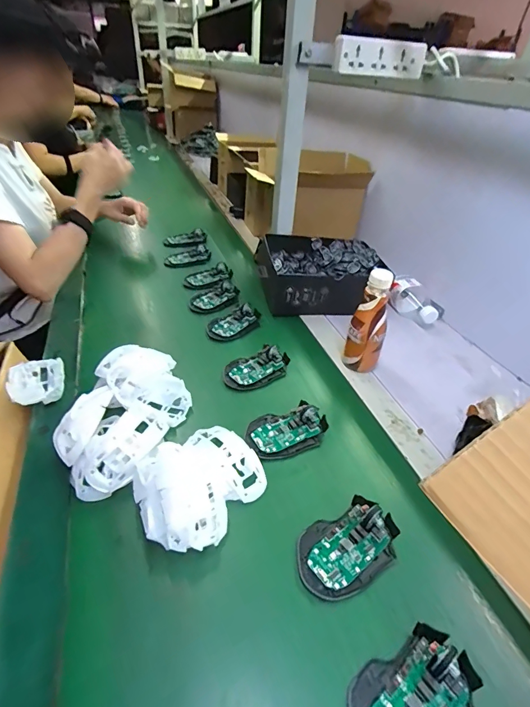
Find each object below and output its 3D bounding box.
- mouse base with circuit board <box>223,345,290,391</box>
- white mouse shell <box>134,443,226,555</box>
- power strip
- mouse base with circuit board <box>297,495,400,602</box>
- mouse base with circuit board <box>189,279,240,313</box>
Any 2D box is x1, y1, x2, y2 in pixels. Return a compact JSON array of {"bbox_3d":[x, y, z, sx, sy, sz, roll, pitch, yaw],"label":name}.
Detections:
[{"bbox_3d":[-0.010,0.020,0.616,0.113,0.019,0.069,-17,42,-26],"label":"mouse base with circuit board"},{"bbox_3d":[-0.092,0.149,0.403,0.075,0.054,0.117,-18,43,-28],"label":"white mouse shell"},{"bbox_3d":[0.203,-0.517,0.682,0.172,0.054,0.031,-6,38,-14],"label":"power strip"},{"bbox_3d":[0.085,0.192,0.393,0.111,0.025,0.072,-18,43,-28],"label":"mouse base with circuit board"},{"bbox_3d":[-0.105,-0.120,0.797,0.063,0.027,0.108,31,44,30],"label":"mouse base with circuit board"}]

